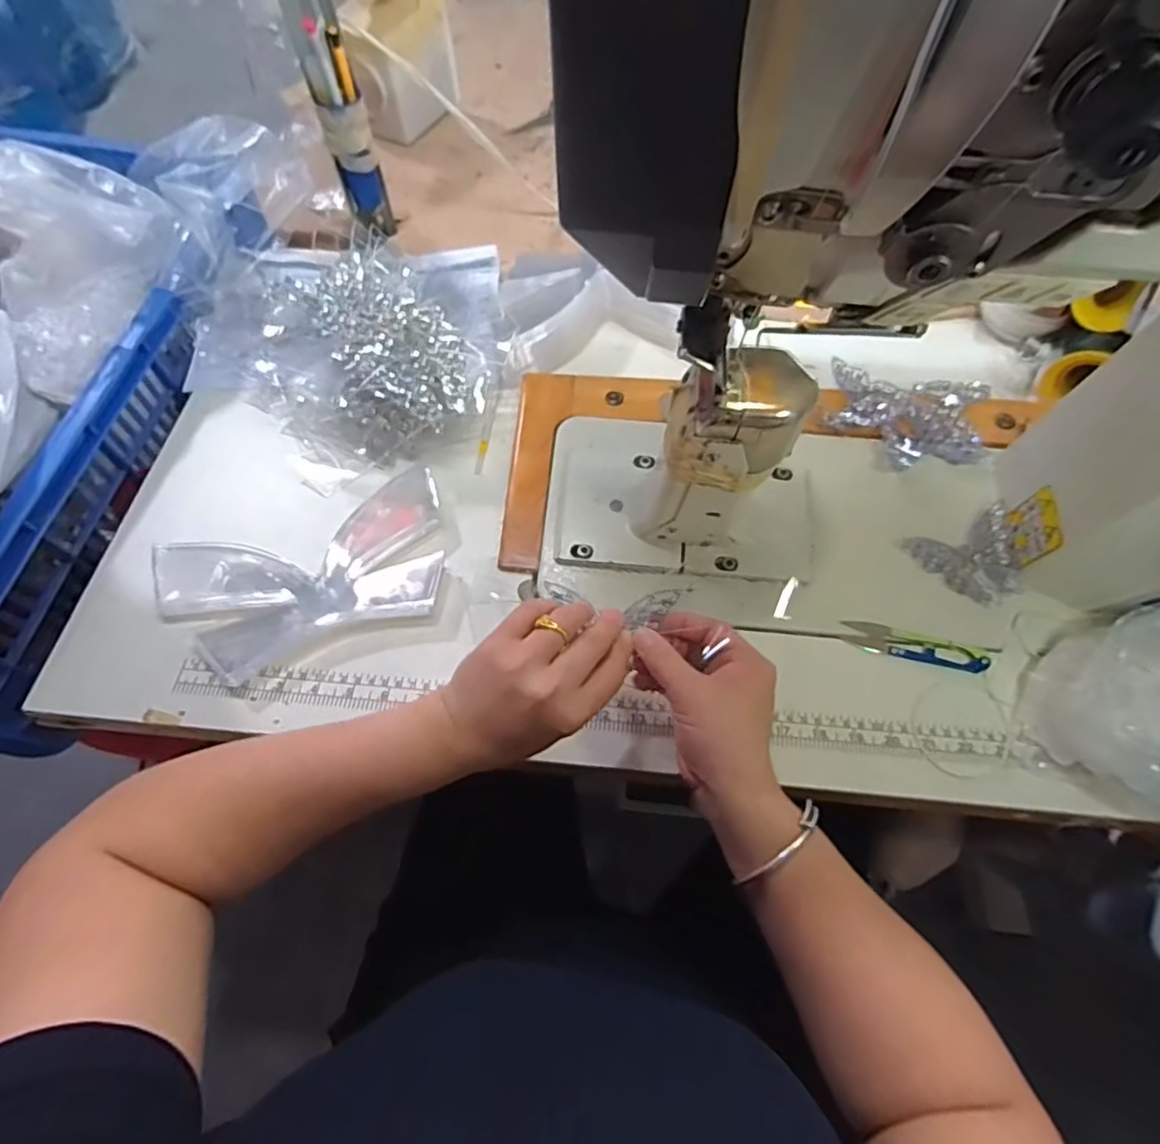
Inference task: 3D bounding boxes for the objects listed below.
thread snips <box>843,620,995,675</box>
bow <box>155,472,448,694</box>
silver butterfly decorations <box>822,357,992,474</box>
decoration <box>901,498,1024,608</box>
[{"bbox_3d":[0.251,0.055,0.472,0.102,0.008,0.019,12,63,5],"label":"thread snips"},{"bbox_3d":[-0.207,-0.002,0.485,0.214,0.021,0.118,-21,65,-12],"label":"bow"},{"bbox_3d":[0.281,-0.132,0.537,0.134,0.022,0.107,10,63,4],"label":"silver butterfly decorations"},{"bbox_3d":[0.312,-0.009,0.494,0.083,0.014,0.069,-19,64,-11],"label":"decoration"}]

